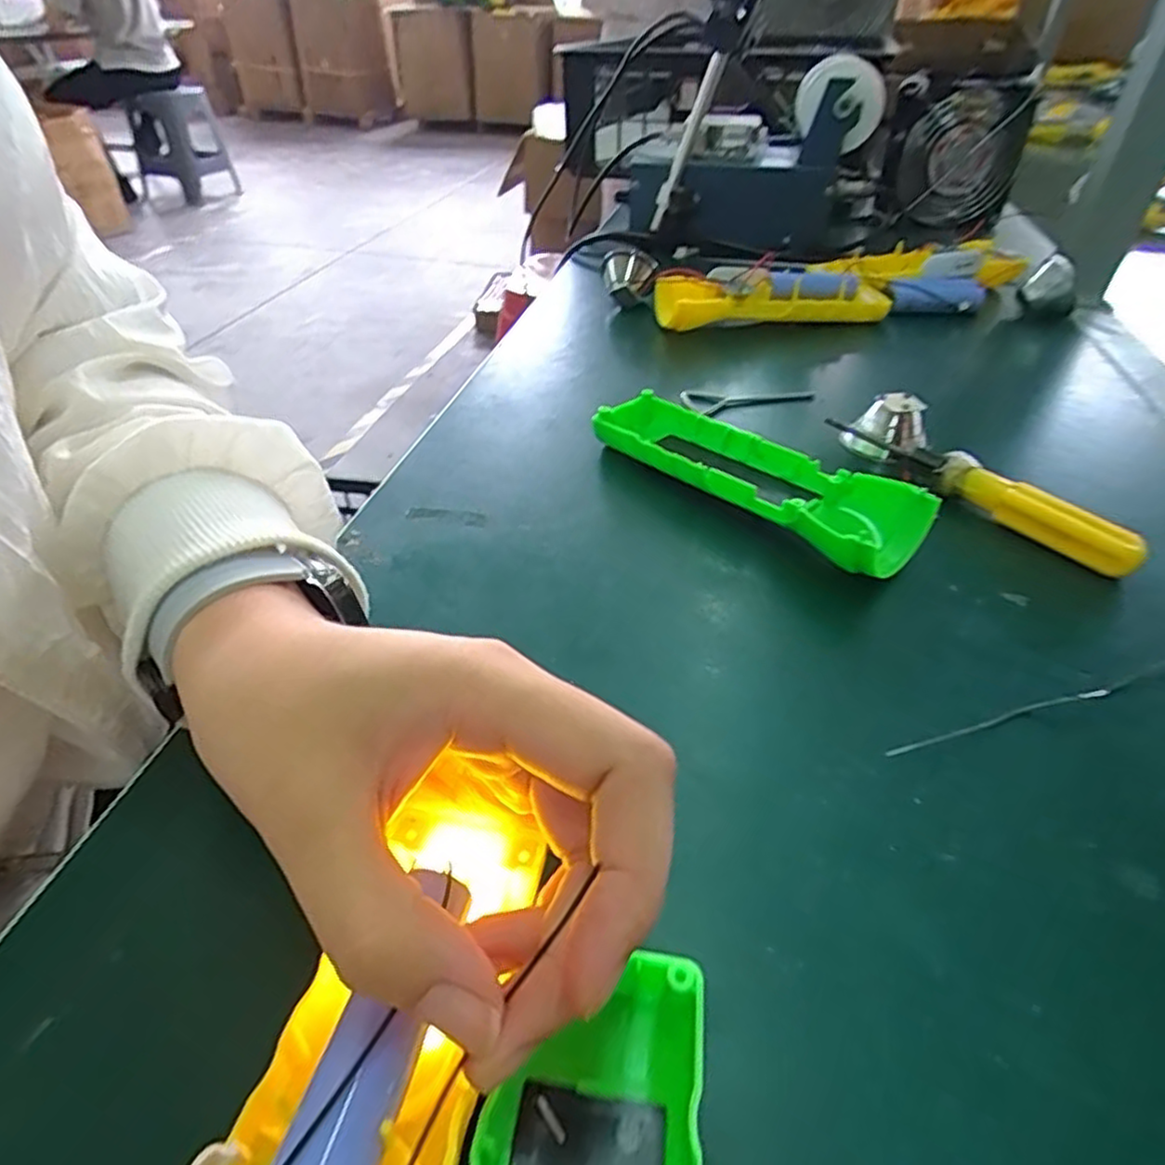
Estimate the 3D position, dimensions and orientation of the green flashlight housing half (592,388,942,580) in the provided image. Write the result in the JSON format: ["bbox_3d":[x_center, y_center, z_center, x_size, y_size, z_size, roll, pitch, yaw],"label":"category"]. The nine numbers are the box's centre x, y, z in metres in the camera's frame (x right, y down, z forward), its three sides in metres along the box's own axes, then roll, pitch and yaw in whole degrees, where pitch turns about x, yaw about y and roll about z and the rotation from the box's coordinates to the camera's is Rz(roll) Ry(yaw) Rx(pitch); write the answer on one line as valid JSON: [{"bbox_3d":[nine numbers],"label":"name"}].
[{"bbox_3d":[0.074,-0.052,0.324,0.046,0.026,0.162,-29,49,-31],"label":"green flashlight housing half"}]

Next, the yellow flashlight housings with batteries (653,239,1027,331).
[{"bbox_3d":[0.193,-0.219,0.517,0.286,0.034,0.079,-12,42,-15],"label":"yellow flashlight housings with batteries"}]

